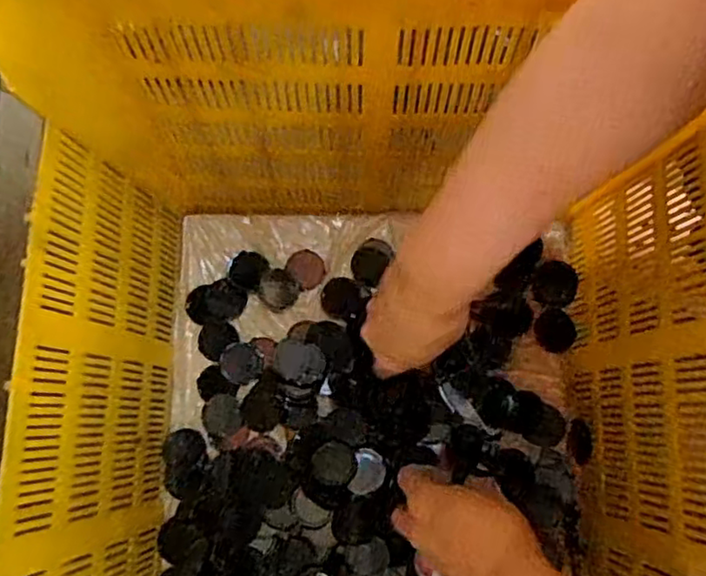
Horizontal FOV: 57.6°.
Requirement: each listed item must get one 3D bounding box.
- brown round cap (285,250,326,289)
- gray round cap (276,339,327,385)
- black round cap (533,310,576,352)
[{"bbox_3d":[-0.040,-0.018,0.563,0.029,0.004,0.033,-38,81,-7],"label":"brown round cap"},{"bbox_3d":[-0.045,0.063,0.543,0.042,0.006,0.035,14,79,3],"label":"gray round cap"},{"bbox_3d":[0.169,0.036,0.535,0.033,0.004,0.035,0,79,0],"label":"black round cap"}]

